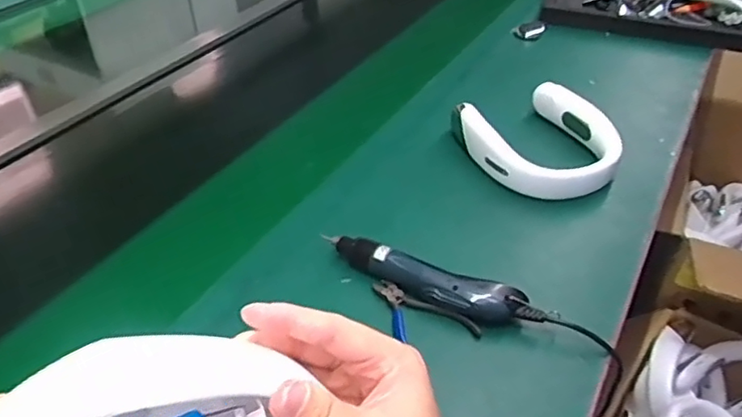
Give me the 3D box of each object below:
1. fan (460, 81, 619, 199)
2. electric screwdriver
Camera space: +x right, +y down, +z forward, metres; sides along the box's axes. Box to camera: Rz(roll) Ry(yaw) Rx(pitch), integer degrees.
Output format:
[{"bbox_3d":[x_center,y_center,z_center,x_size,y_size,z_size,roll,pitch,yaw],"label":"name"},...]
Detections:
[{"bbox_3d":[0.236,-0.092,0.826,0.189,0.067,0.216,-29,49,-31],"label":"fan"},{"bbox_3d":[0.062,0.076,0.626,0.249,0.034,0.045,19,44,19],"label":"electric screwdriver"}]

